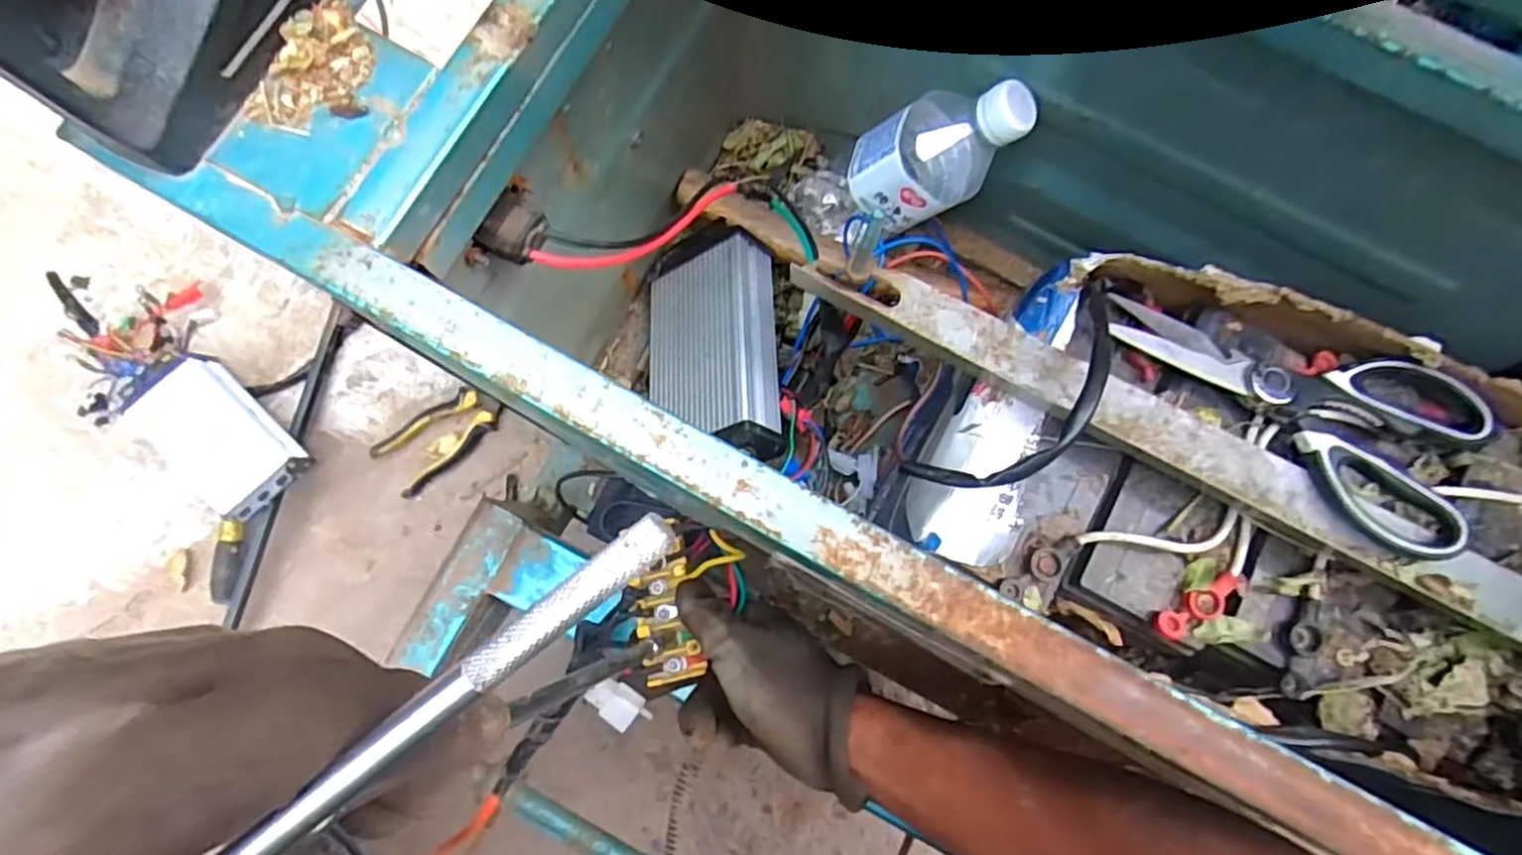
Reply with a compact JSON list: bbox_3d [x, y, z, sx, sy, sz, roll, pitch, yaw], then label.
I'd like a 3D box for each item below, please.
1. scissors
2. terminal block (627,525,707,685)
[{"bbox_3d":[0.269,0.000,0.358,0.190,0.019,0.098,14,80,2],"label":"scissors"},{"bbox_3d":[-0.058,0.106,0.430,0.035,0.014,0.092,-4,76,-1],"label":"terminal block"}]

